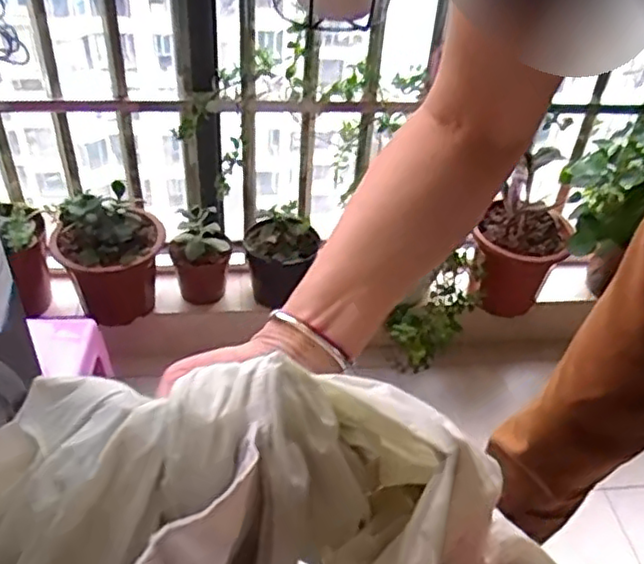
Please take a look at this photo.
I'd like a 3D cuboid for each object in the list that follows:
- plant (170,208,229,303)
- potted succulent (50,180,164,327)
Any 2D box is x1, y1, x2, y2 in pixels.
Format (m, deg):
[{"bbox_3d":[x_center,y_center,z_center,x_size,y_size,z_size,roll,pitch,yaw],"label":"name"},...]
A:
[{"bbox_3d":[-0.225,-0.042,1.244,0.099,0.207,0.087,-3,41,-8],"label":"plant"},{"bbox_3d":[-0.364,-0.047,1.165,0.170,0.226,0.143,-9,42,-16],"label":"potted succulent"}]

